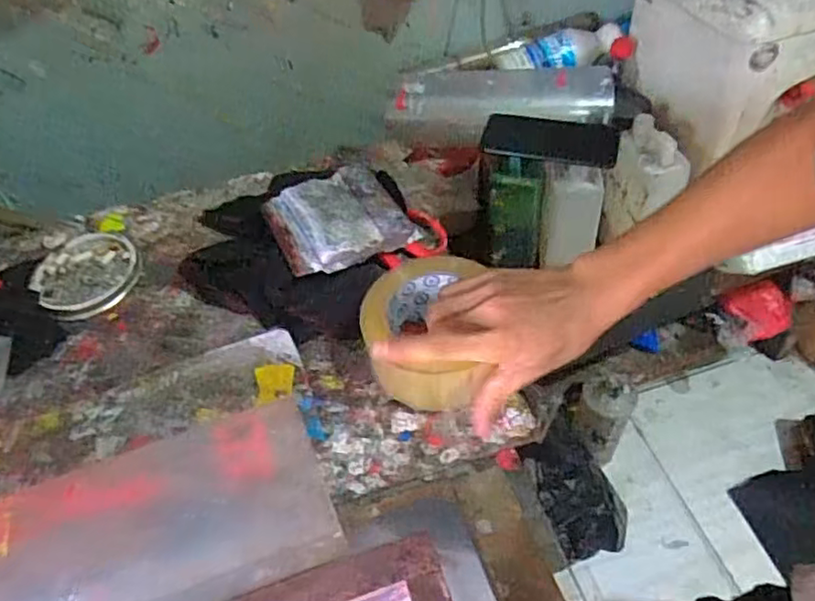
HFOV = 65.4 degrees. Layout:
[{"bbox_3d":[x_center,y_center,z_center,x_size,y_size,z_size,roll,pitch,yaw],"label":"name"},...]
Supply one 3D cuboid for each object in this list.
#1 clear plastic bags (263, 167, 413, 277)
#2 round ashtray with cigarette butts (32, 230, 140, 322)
[{"bbox_3d":[-0.068,-0.078,0.591,0.112,0.016,0.119,-25,52,-13],"label":"clear plastic bags"},{"bbox_3d":[-0.307,-0.029,0.607,0.093,0.013,0.103,-35,56,-24],"label":"round ashtray with cigarette butts"}]

